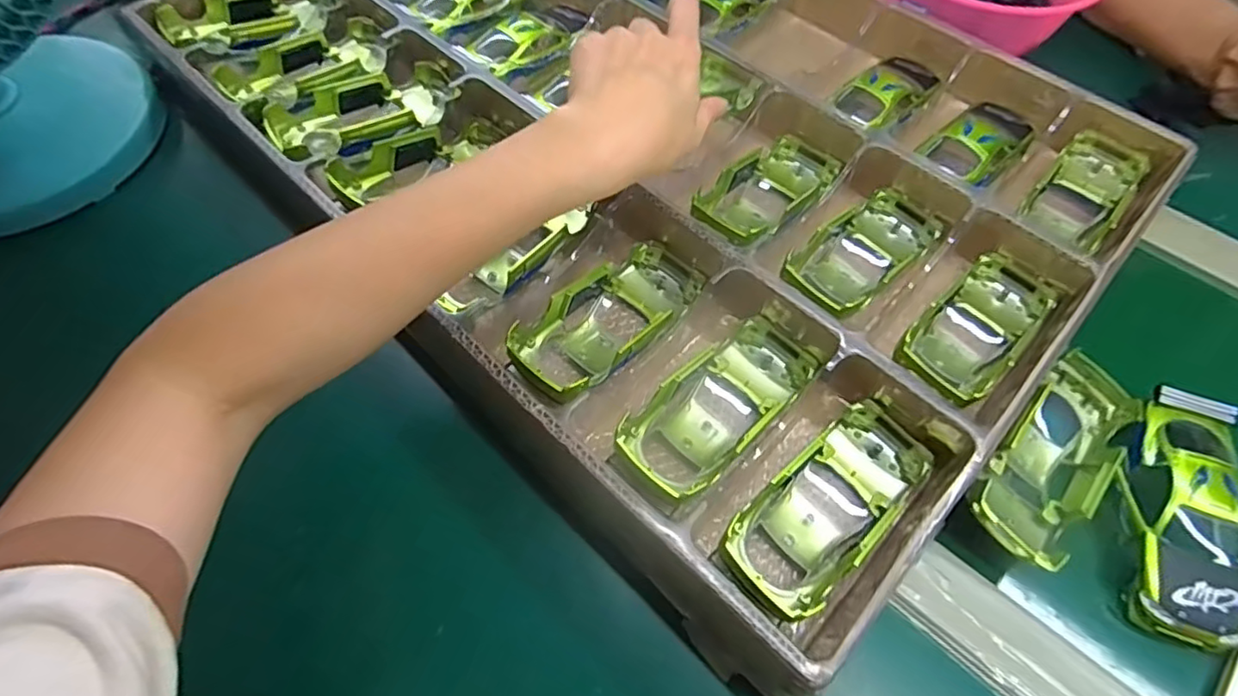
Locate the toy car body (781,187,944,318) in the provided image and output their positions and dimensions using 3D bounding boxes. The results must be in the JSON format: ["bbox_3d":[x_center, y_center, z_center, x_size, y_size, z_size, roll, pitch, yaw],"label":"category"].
[{"bbox_3d":[0.161,-0.064,0.399,0.110,0.031,0.049,-37,66,-20],"label":"toy car body"}]

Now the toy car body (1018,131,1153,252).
[{"bbox_3d":[0.328,-0.110,0.429,0.055,0.029,0.093,39,66,20],"label":"toy car body"}]

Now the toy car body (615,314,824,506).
[{"bbox_3d":[0.057,0.031,0.336,0.125,0.027,0.053,-40,67,-22],"label":"toy car body"}]

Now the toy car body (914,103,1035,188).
[{"bbox_3d":[0.264,-0.152,0.441,0.099,0.025,0.052,-36,66,-20],"label":"toy car body"}]

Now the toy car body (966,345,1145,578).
[{"bbox_3d":[0.240,0.061,0.336,0.050,0.036,0.135,41,66,21],"label":"toy car body"}]

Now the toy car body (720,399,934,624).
[{"bbox_3d":[0.107,0.078,0.307,0.126,0.031,0.053,-38,67,-21],"label":"toy car body"}]

